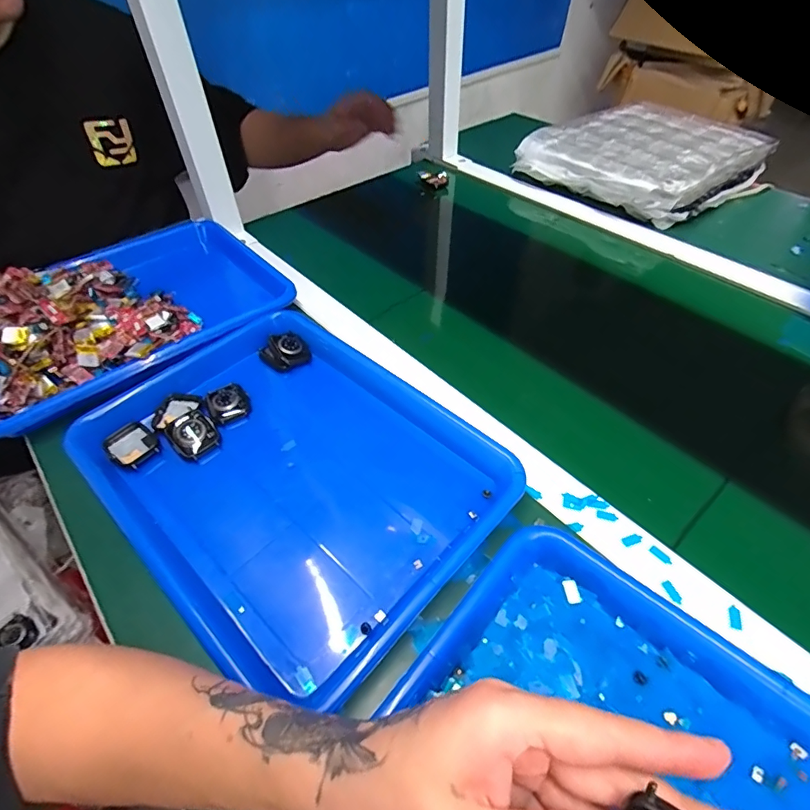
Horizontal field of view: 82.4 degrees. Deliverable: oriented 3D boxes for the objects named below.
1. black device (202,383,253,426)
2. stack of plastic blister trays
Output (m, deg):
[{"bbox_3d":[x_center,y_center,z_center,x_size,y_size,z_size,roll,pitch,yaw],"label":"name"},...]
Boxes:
[{"bbox_3d":[-0.173,0.000,0.452,0.041,0.017,0.040,-25,53,-19],"label":"black device"},{"bbox_3d":[0.393,-0.403,0.761,0.329,0.063,0.280,-27,53,-20],"label":"stack of plastic blister trays"}]

